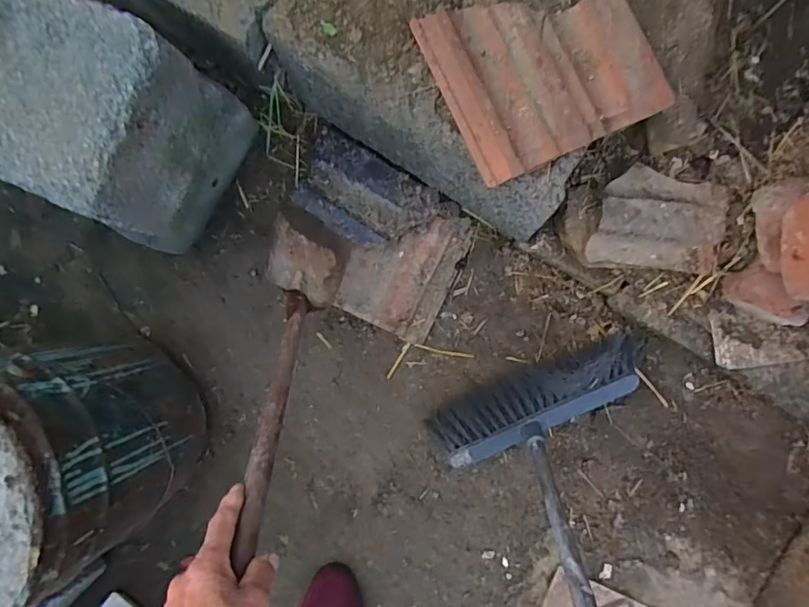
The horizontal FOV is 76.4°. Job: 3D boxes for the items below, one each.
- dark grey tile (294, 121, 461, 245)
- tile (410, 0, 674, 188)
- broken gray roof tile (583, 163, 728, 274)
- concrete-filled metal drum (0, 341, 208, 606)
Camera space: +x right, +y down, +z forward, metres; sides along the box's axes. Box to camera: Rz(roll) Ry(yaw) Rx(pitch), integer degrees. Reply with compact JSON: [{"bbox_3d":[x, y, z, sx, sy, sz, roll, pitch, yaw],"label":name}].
[{"bbox_3d":[-0.057,-0.158,0.768,0.233,0.025,0.126,33,89,5],"label":"dark grey tile"},{"bbox_3d":[0.144,-0.247,0.542,0.207,0.032,0.187,-24,83,0],"label":"tile"},{"bbox_3d":[0.315,-0.107,0.651,0.153,0.044,0.121,7,87,3],"label":"broken gray roof tile"},{"bbox_3d":[-0.440,0.202,0.623,0.269,0.338,0.277,-13,86,2],"label":"concrete-filled metal drum"}]

